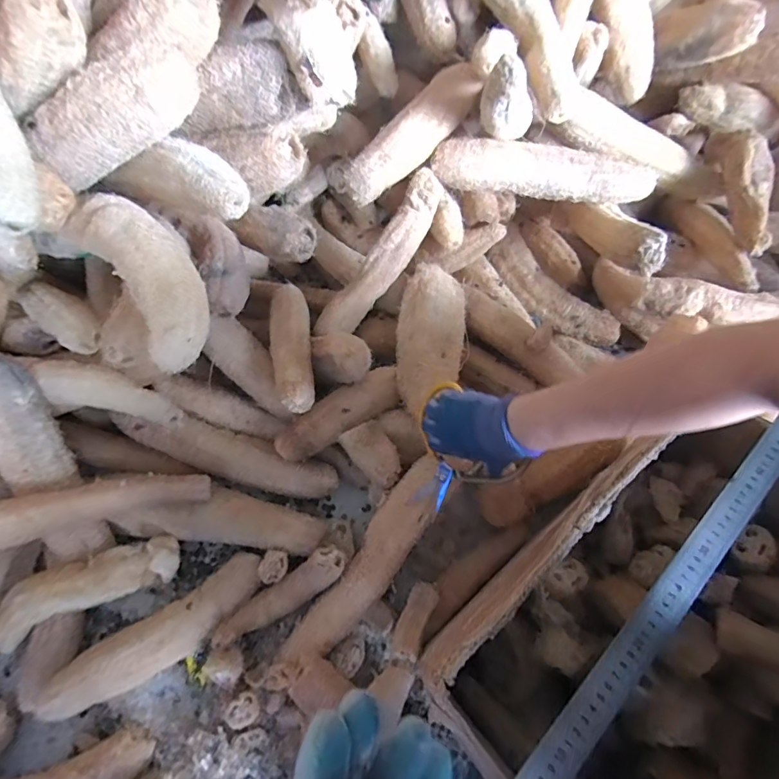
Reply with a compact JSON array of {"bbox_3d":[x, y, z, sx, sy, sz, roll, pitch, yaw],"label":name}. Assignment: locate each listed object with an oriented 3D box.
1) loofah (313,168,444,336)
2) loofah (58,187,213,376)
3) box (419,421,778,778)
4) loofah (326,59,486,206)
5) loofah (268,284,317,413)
[{"bbox_3d":[-0.011,-0.201,0.715,0.057,0.046,0.298,42,103,19],"label":"loofah"},{"bbox_3d":[-0.278,-0.140,0.501,0.096,0.075,0.236,-38,81,-16],"label":"loofah"},{"bbox_3d":[0.272,0.232,0.415,0.404,0.168,0.284,-38,69,-16],"label":"box"},{"bbox_3d":[0.030,-0.370,0.651,0.066,0.072,0.259,35,69,17],"label":"loofah"},{"bbox_3d":[-0.146,-0.067,0.678,0.063,0.042,0.271,-12,49,-5],"label":"loofah"}]

